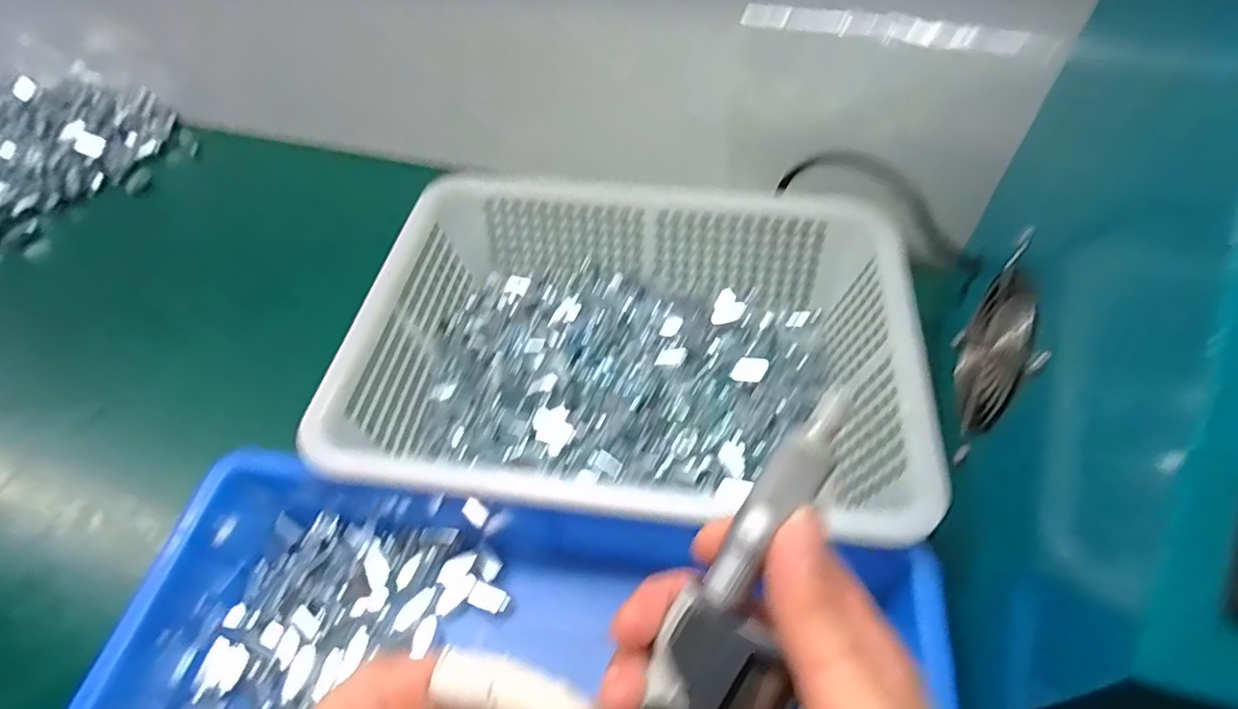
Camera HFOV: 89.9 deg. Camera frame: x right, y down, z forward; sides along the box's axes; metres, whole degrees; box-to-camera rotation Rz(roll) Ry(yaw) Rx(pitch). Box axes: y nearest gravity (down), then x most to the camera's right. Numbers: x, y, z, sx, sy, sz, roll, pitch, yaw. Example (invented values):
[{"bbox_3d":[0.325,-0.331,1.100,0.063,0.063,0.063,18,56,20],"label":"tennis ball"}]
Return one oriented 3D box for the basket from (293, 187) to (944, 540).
[{"bbox_3d":[0.007,-0.002,0.385,0.310,0.075,0.217,4,53,5],"label":"basket"}]

